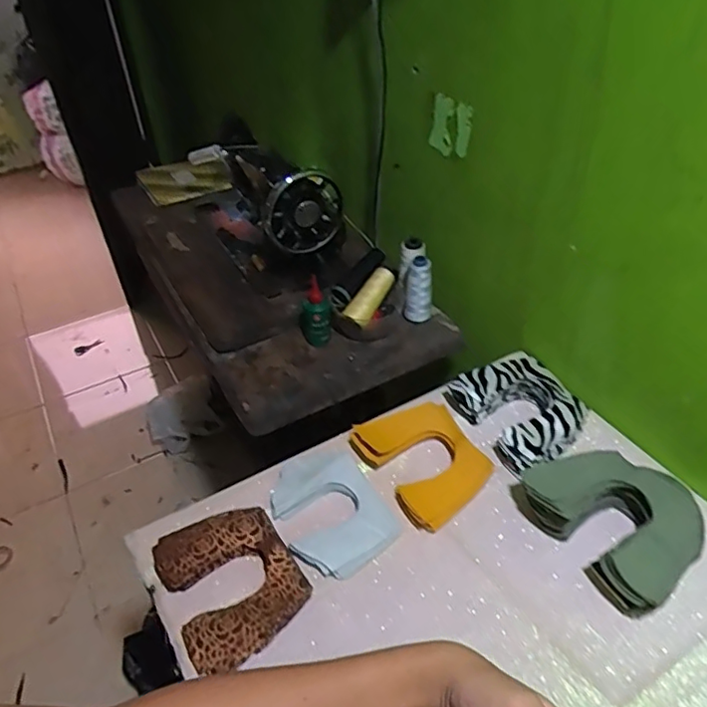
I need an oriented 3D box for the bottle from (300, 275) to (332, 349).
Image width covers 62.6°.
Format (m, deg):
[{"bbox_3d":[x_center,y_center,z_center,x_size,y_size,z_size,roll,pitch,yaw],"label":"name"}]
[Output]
[{"bbox_3d":[-0.061,-0.067,0.910,0.051,0.101,0.042,-1,42,0],"label":"bottle"}]

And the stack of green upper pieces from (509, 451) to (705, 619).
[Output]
[{"bbox_3d":[0.297,0.173,0.658,0.174,0.063,0.186,-27,48,-26],"label":"stack of green upper pieces"}]

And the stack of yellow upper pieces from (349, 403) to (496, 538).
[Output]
[{"bbox_3d":[0.087,0.129,0.734,0.127,0.027,0.162,-26,47,-25],"label":"stack of yellow upper pieces"}]

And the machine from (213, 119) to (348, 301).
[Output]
[{"bbox_3d":[-0.156,-0.278,1.055,0.167,0.211,0.336,-20,45,-20],"label":"machine"}]

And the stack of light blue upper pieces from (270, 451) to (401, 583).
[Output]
[{"bbox_3d":[-0.029,0.181,0.685,0.116,0.021,0.159,-24,47,-24],"label":"stack of light blue upper pieces"}]

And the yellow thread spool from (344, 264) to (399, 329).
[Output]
[{"bbox_3d":[0.029,-0.094,0.934,0.034,0.038,0.123,24,60,25],"label":"yellow thread spool"}]

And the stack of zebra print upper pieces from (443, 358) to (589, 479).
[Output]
[{"bbox_3d":[0.225,0.077,0.776,0.136,0.049,0.162,-21,45,-21],"label":"stack of zebra print upper pieces"}]

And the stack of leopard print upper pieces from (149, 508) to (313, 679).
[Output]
[{"bbox_3d":[-0.132,0.241,0.626,0.130,0.021,0.165,-25,47,-25],"label":"stack of leopard print upper pieces"}]

